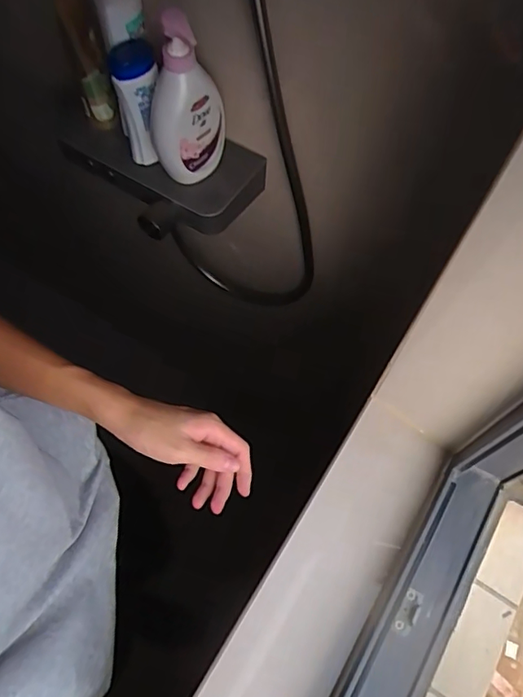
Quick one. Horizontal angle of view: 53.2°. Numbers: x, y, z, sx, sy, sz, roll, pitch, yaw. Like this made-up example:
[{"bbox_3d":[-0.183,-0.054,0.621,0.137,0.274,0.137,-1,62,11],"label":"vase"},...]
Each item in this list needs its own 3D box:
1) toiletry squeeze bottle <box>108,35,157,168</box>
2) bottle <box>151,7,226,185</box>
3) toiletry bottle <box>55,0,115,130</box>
[{"bbox_3d":[-0.155,-0.311,0.676,0.052,0.143,0.051,-10,64,-6],"label":"toiletry squeeze bottle"},{"bbox_3d":[-0.094,-0.304,0.645,0.062,0.224,0.087,37,68,16],"label":"bottle"},{"bbox_3d":[-0.231,-0.378,0.692,0.046,0.189,0.035,-14,65,-9],"label":"toiletry bottle"}]

